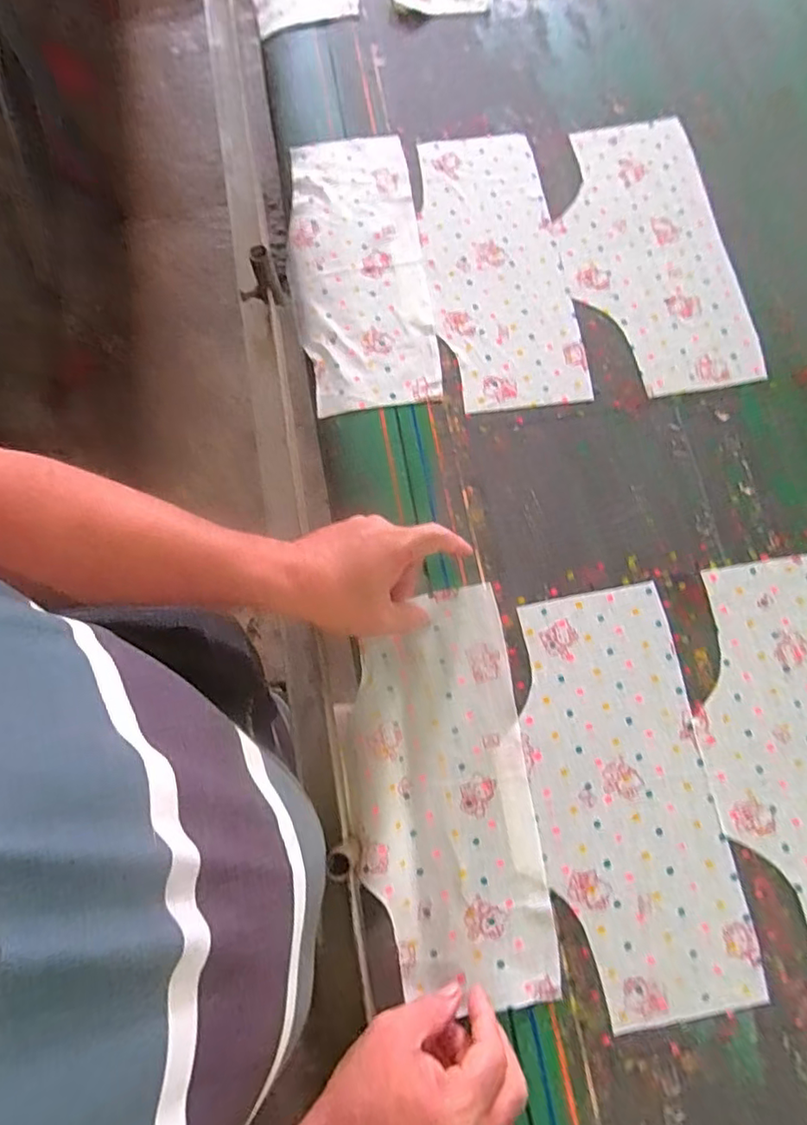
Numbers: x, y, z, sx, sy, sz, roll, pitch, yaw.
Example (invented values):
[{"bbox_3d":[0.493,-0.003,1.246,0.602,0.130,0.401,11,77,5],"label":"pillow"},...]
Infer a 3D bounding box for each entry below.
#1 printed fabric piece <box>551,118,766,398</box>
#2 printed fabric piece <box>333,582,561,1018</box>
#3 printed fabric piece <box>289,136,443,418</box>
[{"bbox_3d":[0.250,-0.324,0.585,0.171,0.004,0.323,-6,76,-2],"label":"printed fabric piece"},{"bbox_3d":[0.029,0.183,0.458,0.146,0.016,0.309,-9,76,-3],"label":"printed fabric piece"},{"bbox_3d":[-0.048,-0.304,0.584,0.133,0.016,0.321,-7,76,-3],"label":"printed fabric piece"}]

